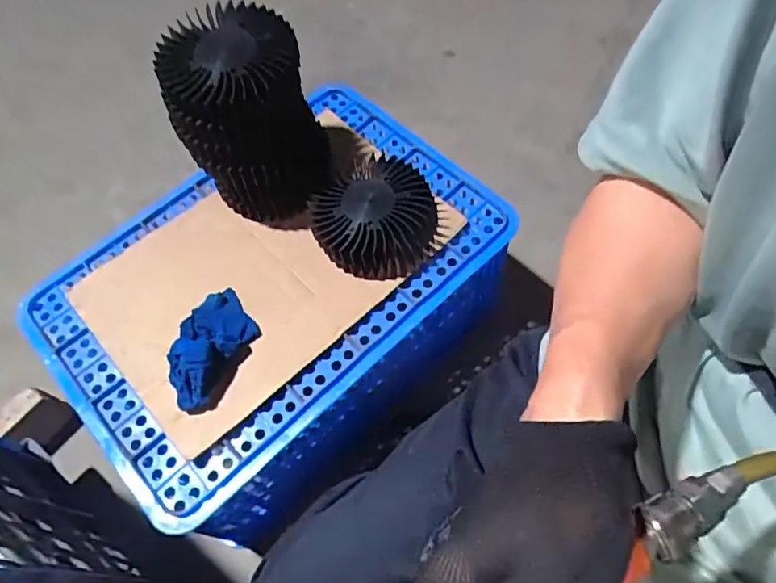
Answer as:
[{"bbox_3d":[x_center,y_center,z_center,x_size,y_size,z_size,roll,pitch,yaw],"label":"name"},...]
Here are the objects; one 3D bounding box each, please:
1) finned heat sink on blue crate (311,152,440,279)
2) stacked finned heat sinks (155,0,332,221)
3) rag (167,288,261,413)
[{"bbox_3d":[-0.017,-0.099,0.720,0.147,0.081,0.156,-2,62,3],"label":"finned heat sink on blue crate"},{"bbox_3d":[-0.175,-0.211,0.707,0.169,0.249,0.147,-18,62,-6],"label":"stacked finned heat sinks"},{"bbox_3d":[-0.214,0.063,0.651,0.080,0.057,0.156,13,64,11],"label":"rag"}]

